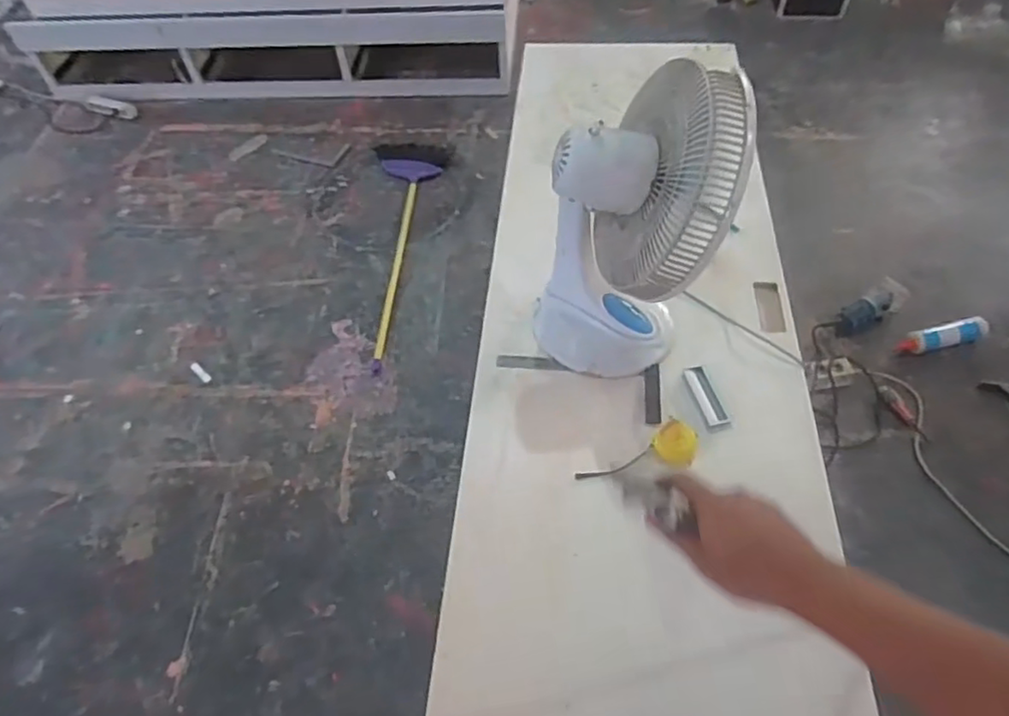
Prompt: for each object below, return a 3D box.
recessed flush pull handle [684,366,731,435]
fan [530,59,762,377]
[{"bbox_3d":[0.367,0.072,1.161,0.045,0.021,0.125,-13,54,-5],"label":"recessed flush pull handle"},{"bbox_3d":[0.194,-0.201,1.058,0.296,0.517,0.302,6,54,9],"label":"fan"}]

